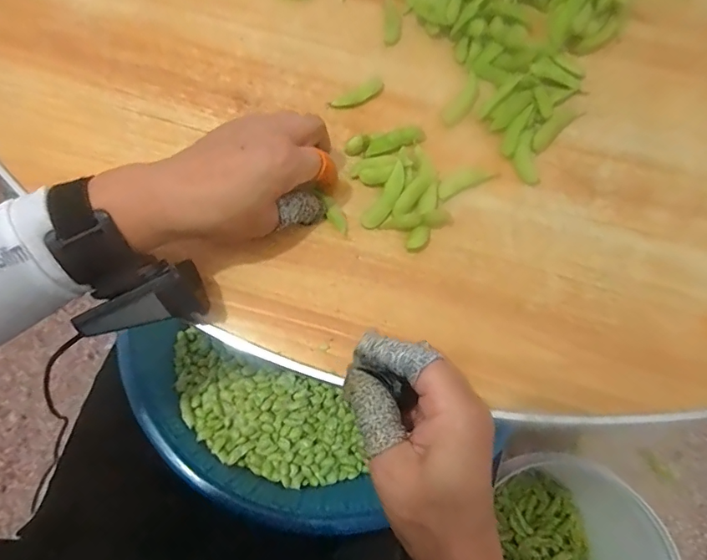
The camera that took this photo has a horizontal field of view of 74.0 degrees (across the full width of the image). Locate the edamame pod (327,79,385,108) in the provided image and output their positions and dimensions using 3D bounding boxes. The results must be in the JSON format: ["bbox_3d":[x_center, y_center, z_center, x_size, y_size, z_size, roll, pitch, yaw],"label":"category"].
[{"bbox_3d":[0.003,-0.144,0.369,0.047,0.008,0.011,-30,74,-10],"label":"edamame pod"}]

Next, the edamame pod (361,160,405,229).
[{"bbox_3d":[0.024,-0.061,0.342,0.016,0.005,0.053,30,88,9],"label":"edamame pod"}]

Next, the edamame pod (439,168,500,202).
[{"bbox_3d":[0.084,-0.076,0.352,0.049,0.004,0.017,-27,73,-10],"label":"edamame pod"}]

